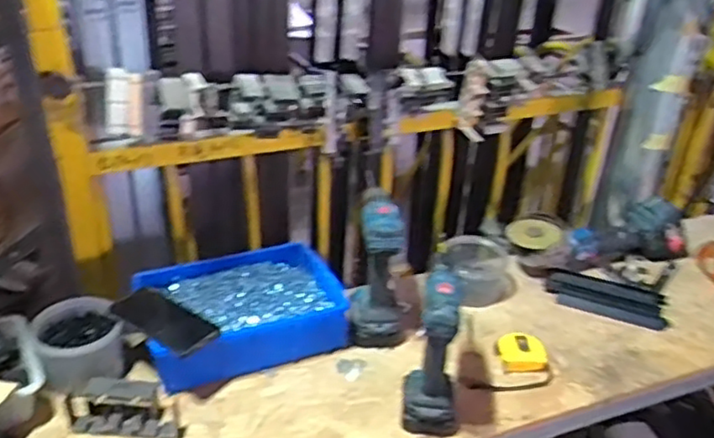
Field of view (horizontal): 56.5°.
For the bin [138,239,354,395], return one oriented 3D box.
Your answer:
[{"bbox_3d":[-0.179,0.139,1.035,0.294,0.085,0.218,-12,34,-25],"label":"bin"}]

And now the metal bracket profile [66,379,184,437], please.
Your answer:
[{"bbox_3d":[-0.302,0.250,0.876,0.144,0.048,0.058,4,30,0],"label":"metal bracket profile"}]

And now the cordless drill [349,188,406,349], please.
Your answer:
[{"bbox_3d":[0.038,0.072,1.034,0.083,0.220,0.142,4,30,0],"label":"cordless drill"}]

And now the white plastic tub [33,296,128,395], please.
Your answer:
[{"bbox_3d":[-0.389,0.173,0.937,0.109,0.081,0.105,3,30,-2],"label":"white plastic tub"}]

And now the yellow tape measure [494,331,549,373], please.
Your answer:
[{"bbox_3d":[0.253,0.202,1.015,0.070,0.030,0.064,-3,31,-12],"label":"yellow tape measure"}]

